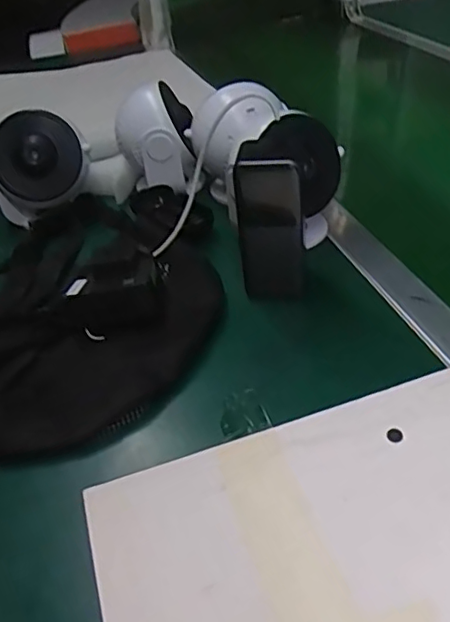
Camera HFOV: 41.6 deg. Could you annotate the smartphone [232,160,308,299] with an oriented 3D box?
[{"bbox_3d":[0.040,-0.063,0.499,0.056,0.131,0.011,-5,36,1],"label":"smartphone"}]

